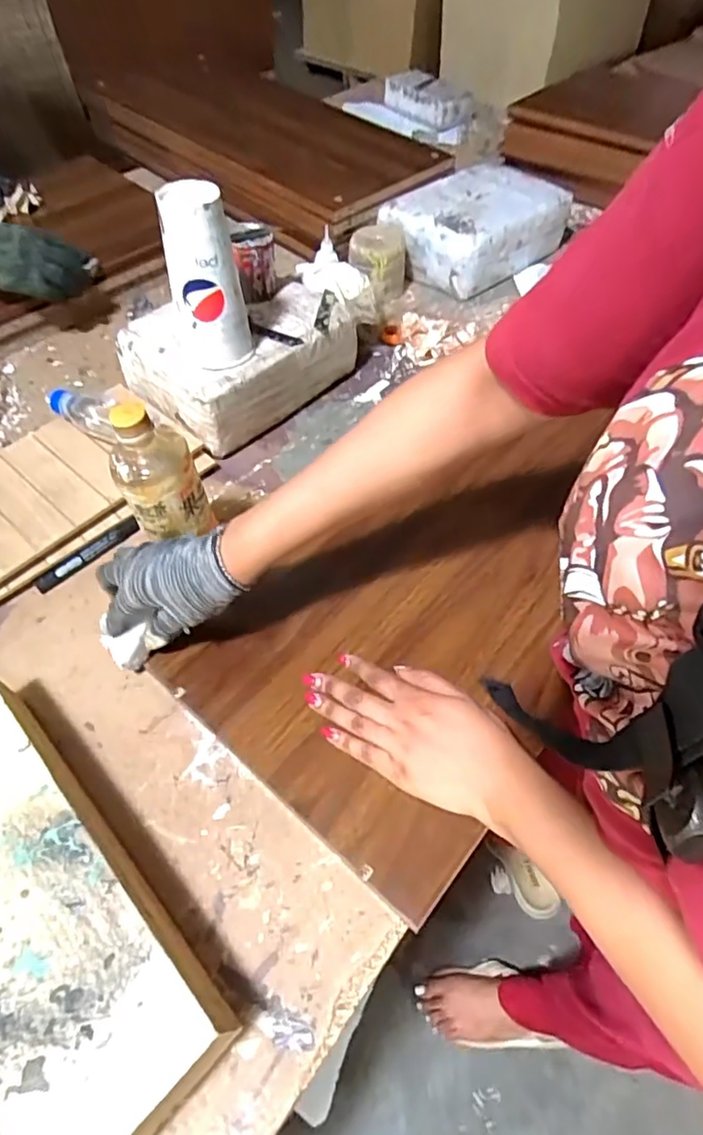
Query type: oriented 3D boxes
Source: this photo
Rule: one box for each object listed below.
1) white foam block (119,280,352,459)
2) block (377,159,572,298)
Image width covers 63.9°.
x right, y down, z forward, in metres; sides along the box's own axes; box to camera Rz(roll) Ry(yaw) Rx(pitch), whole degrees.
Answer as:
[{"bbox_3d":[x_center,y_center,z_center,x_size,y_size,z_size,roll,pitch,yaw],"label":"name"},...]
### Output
[{"bbox_3d":[-0.147,-0.289,0.765,0.185,0.100,0.264,36,60,22],"label":"white foam block"},{"bbox_3d":[0.211,-0.586,0.979,0.281,0.109,0.197,-33,61,-23],"label":"block"}]

